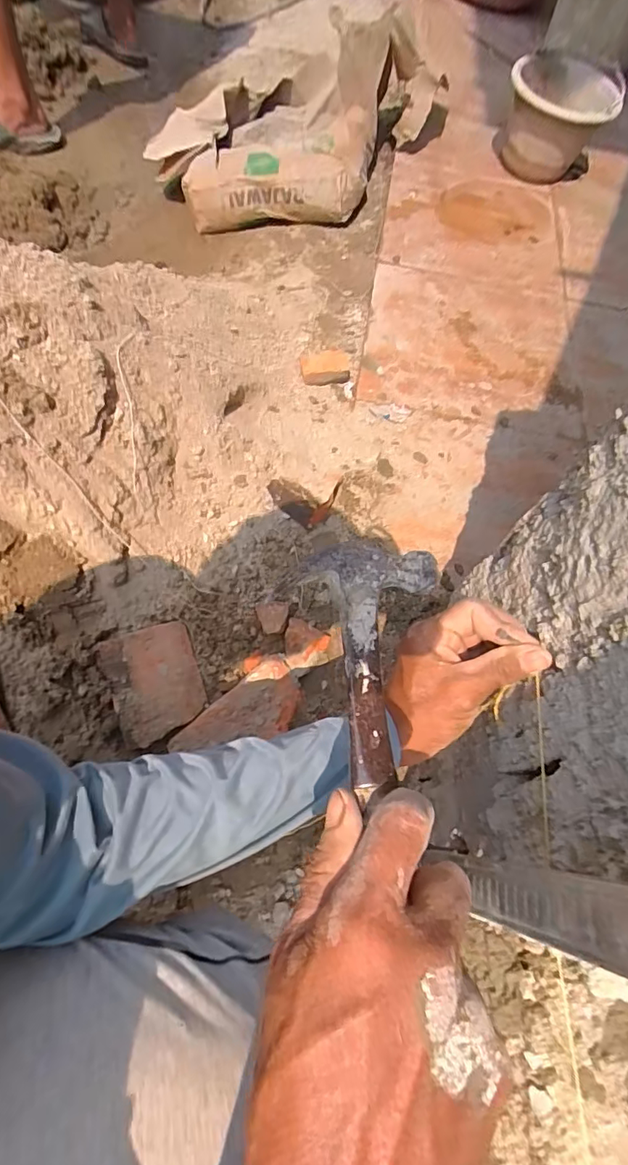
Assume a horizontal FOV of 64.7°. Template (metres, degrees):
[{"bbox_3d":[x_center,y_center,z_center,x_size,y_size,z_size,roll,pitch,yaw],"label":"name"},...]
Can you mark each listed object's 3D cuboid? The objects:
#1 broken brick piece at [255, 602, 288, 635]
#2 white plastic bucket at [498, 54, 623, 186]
[{"bbox_3d":[-0.051,0.042,0.609,0.038,0.014,0.038,0,92,2],"label":"broken brick piece"},{"bbox_3d":[0.601,-1.164,1.268,0.251,0.180,0.286,30,63,6],"label":"white plastic bucket"}]

